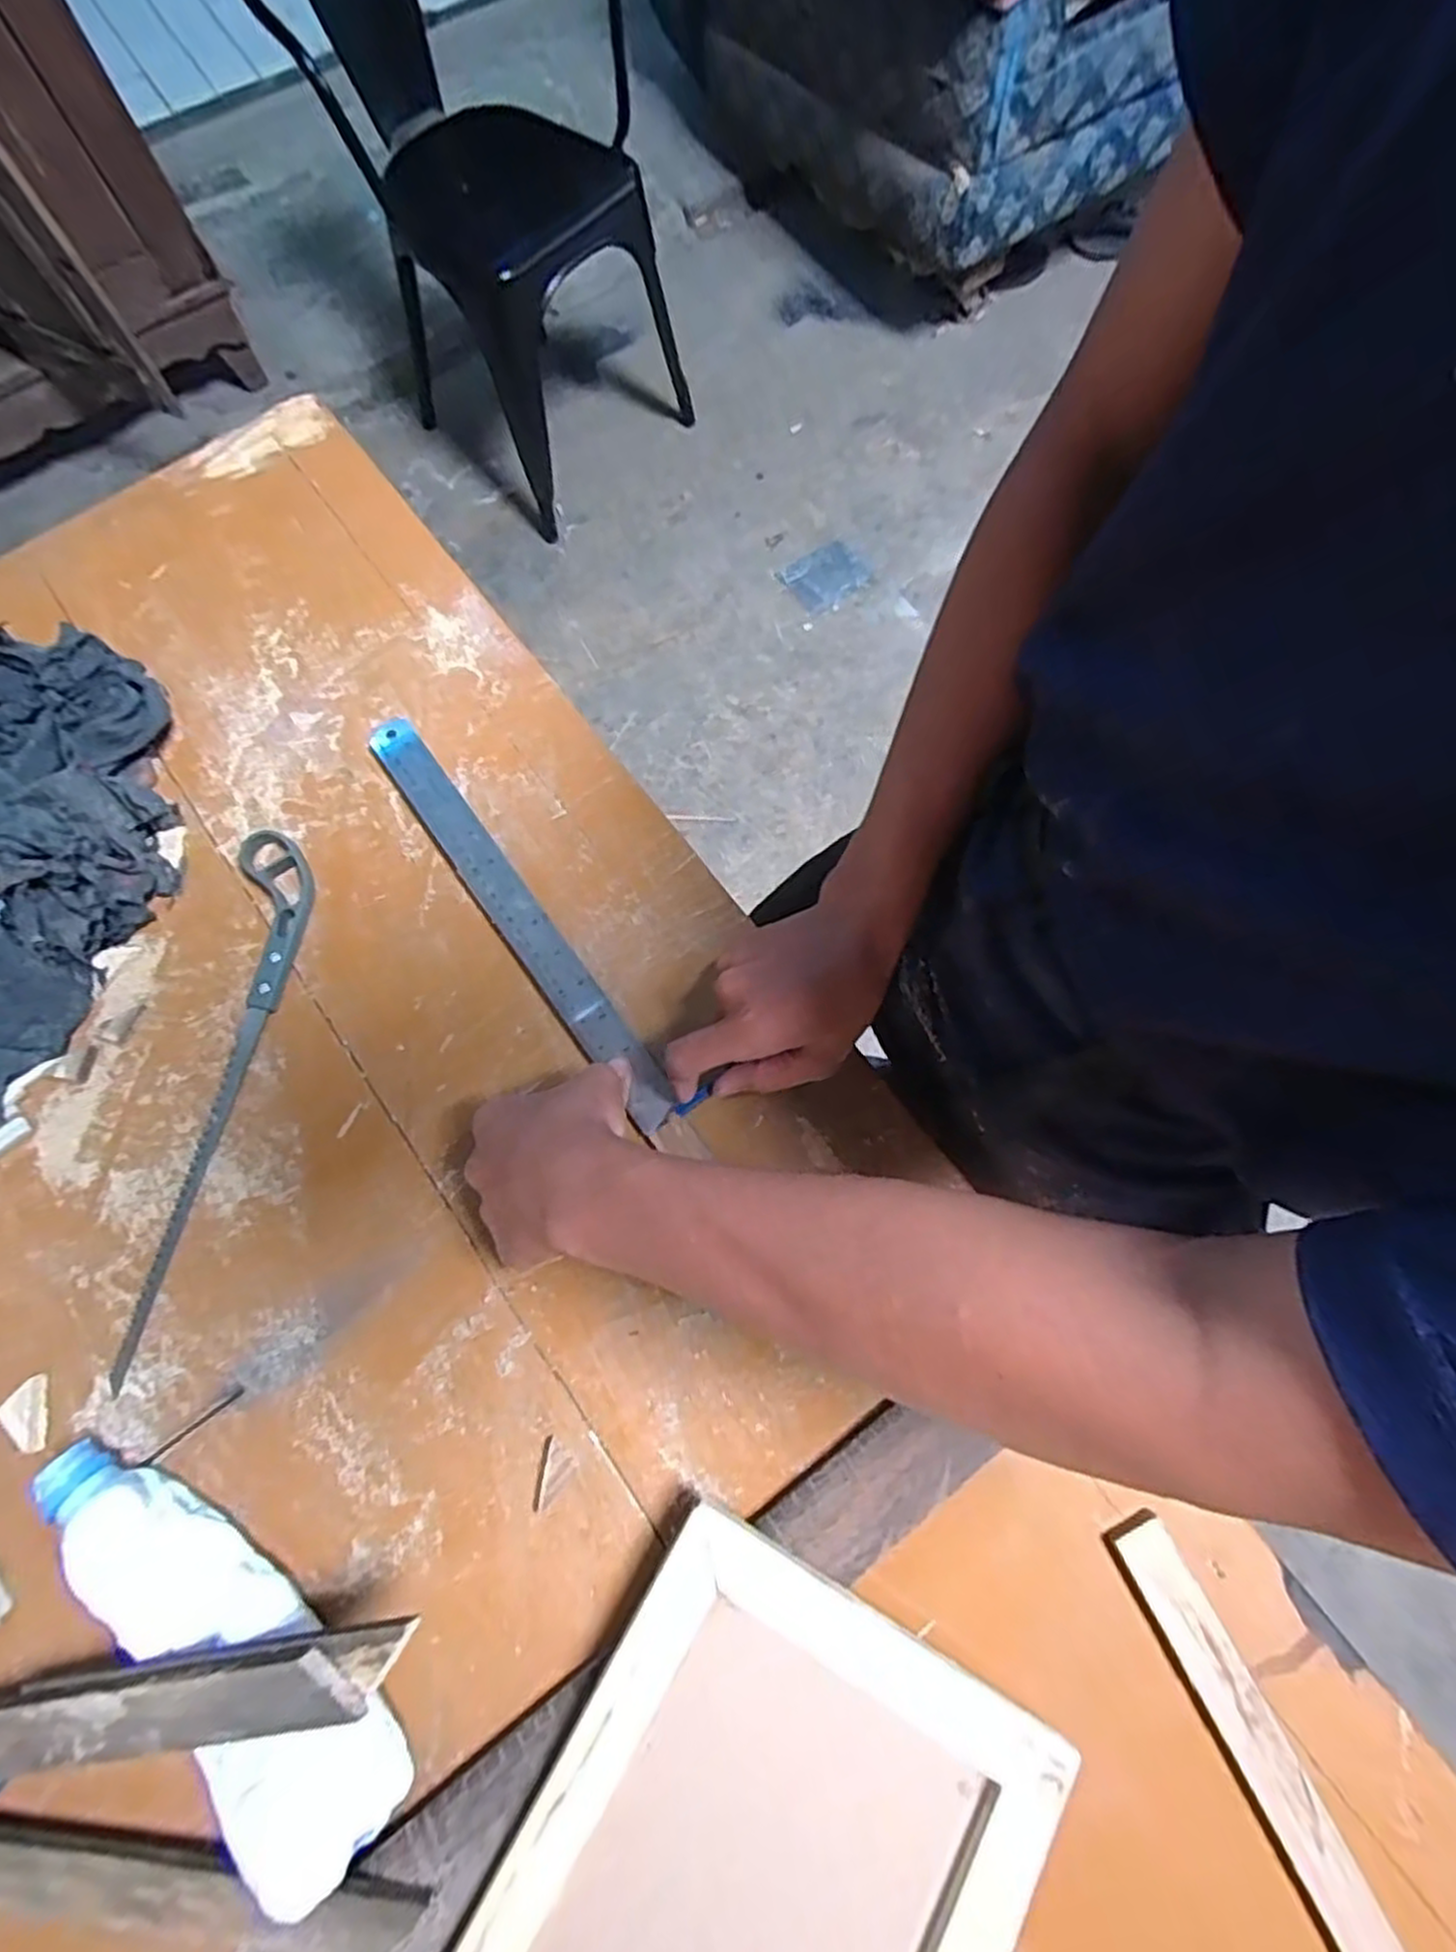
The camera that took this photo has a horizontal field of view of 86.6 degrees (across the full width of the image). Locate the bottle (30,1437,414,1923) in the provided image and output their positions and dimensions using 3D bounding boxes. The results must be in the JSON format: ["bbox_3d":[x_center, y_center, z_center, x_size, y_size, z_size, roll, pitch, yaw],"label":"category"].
[{"bbox_3d":[-0.248,0.314,0.368,0.231,0.054,0.069,37,78,9],"label":"bottle"}]

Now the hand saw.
[{"bbox_3d":[-0.301,0.064,0.464,0.051,0.011,0.324,3,75,1],"label":"hand saw"}]

